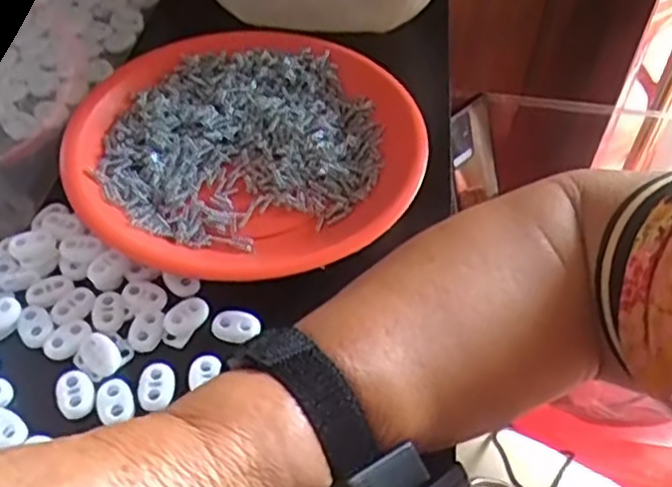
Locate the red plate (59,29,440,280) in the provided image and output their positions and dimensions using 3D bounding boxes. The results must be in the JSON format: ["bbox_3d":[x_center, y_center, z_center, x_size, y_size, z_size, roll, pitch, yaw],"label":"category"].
[{"bbox_3d":[-0.052,-0.056,0.408,0.189,0.032,0.171,-9,51,-13],"label":"red plate"}]

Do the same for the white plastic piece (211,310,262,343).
[{"bbox_3d":[-0.047,0.039,0.339,0.022,0.005,0.015,12,49,5],"label":"white plastic piece"}]

